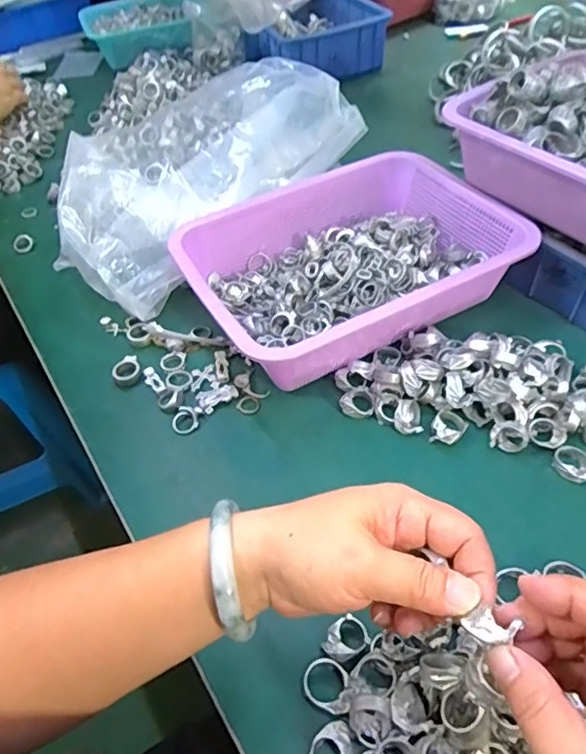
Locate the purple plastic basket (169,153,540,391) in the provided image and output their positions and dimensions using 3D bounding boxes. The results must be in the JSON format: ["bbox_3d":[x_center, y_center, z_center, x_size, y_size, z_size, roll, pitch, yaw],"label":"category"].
[{"bbox_3d":[0.054,-0.110,0.549,0.301,0.079,0.217,-24,51,-15],"label":"purple plastic basket"}]

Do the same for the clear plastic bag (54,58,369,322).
[{"bbox_3d":[-0.117,-0.240,0.641,0.229,0.111,0.355,35,60,30],"label":"clear plastic bag"}]

